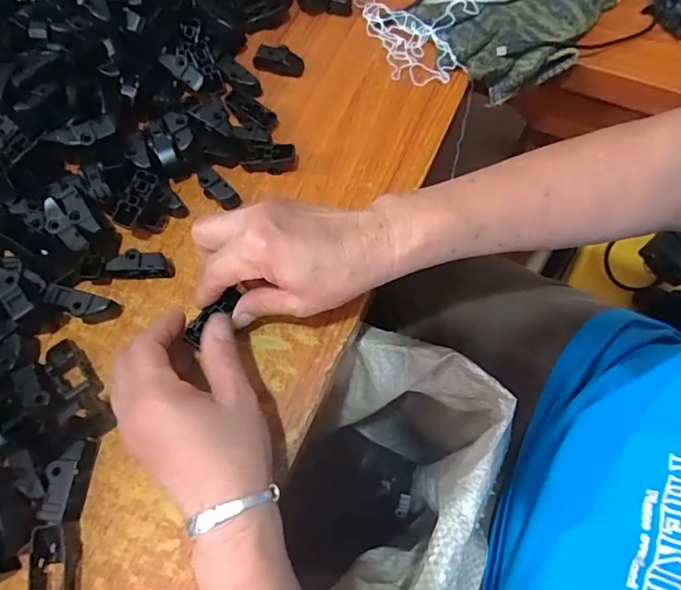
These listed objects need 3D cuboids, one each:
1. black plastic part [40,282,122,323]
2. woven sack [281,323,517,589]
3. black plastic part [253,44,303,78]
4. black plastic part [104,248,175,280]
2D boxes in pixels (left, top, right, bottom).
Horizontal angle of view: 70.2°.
[{"bbox_3d":[-0.192,0.007,0.358,0.052,0.016,0.019,19,70,-11],"label":"black plastic part"},{"bbox_3d":[0.033,0.224,0.548,0.153,0.495,0.242,25,70,11],"label":"woven sack"},{"bbox_3d":[-0.057,-0.217,0.448,0.046,0.016,0.020,11,68,5],"label":"black plastic part"},{"bbox_3d":[-0.152,-0.022,0.371,0.045,0.018,0.021,-3,68,0],"label":"black plastic part"}]

